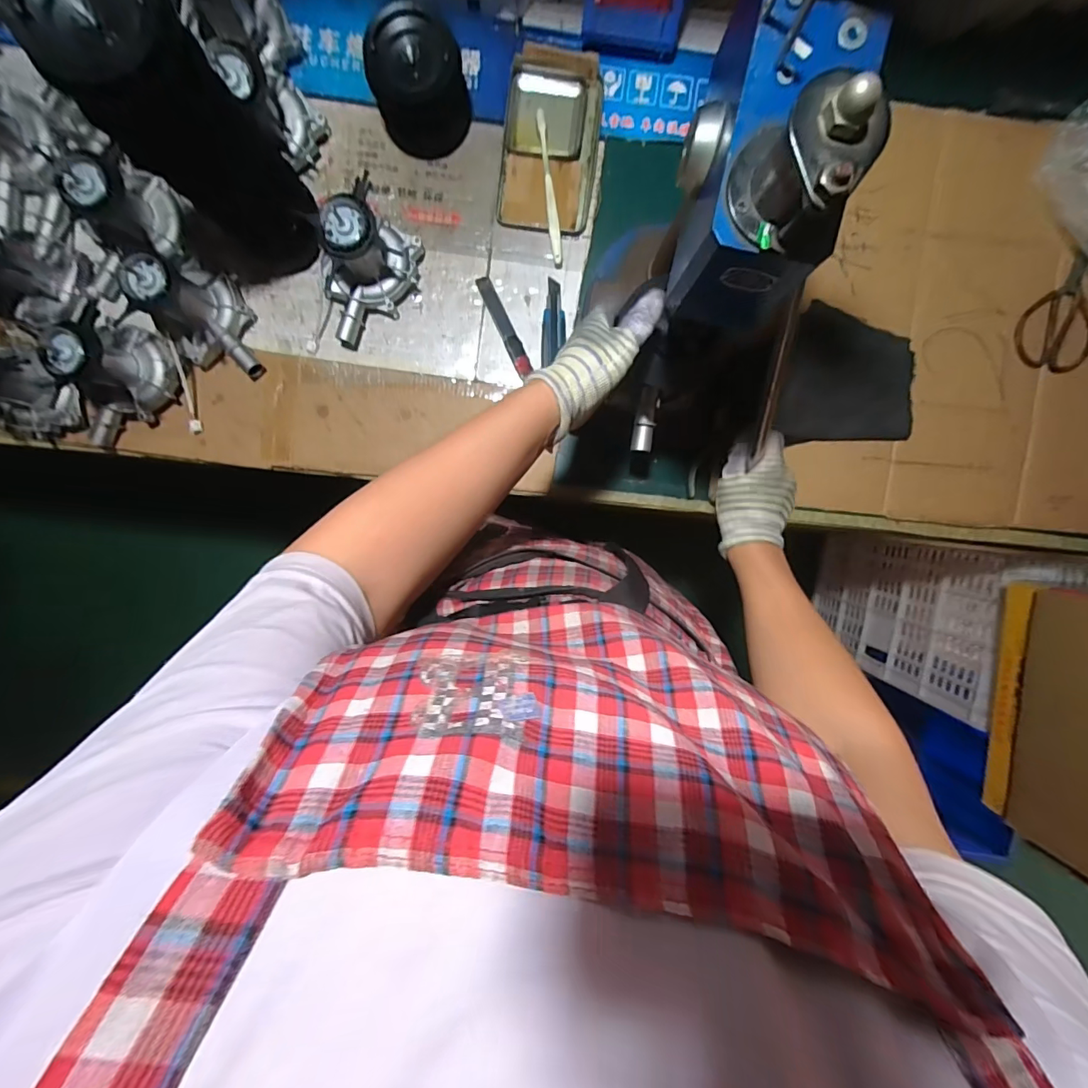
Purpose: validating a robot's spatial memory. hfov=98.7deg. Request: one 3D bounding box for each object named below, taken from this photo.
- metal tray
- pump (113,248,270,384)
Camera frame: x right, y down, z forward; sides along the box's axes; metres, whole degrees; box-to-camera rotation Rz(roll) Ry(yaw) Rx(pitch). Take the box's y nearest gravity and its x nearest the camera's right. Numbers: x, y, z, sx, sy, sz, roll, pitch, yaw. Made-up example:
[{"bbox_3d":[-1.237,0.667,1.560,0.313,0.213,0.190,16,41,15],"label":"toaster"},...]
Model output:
[{"bbox_3d":[0.008,-0.497,0.588,0.116,0.027,0.187,6,95,-1],"label":"metal tray"},{"bbox_3d":[-0.418,-0.276,0.565,0.143,0.101,0.111,37,93,-3],"label":"pump"}]

